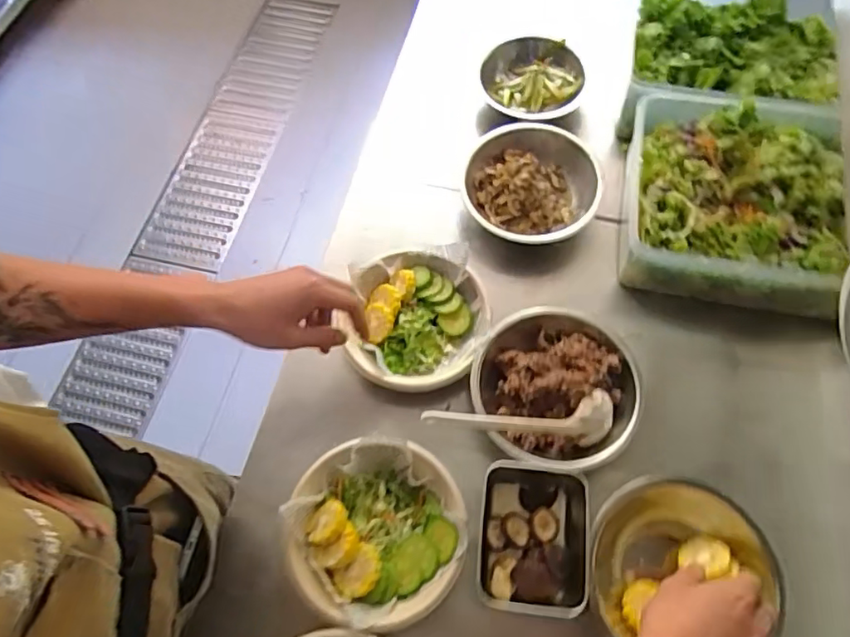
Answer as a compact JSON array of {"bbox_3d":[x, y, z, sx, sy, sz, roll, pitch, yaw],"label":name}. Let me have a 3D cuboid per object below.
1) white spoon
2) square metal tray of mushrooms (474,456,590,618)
[{"bbox_3d":[0.103,0.116,0.636,0.202,0.040,0.051,-6,66,-1],"label":"white spoon"},{"bbox_3d":[0.115,0.233,0.617,0.110,0.064,0.139,6,66,4],"label":"square metal tray of mushrooms"}]

